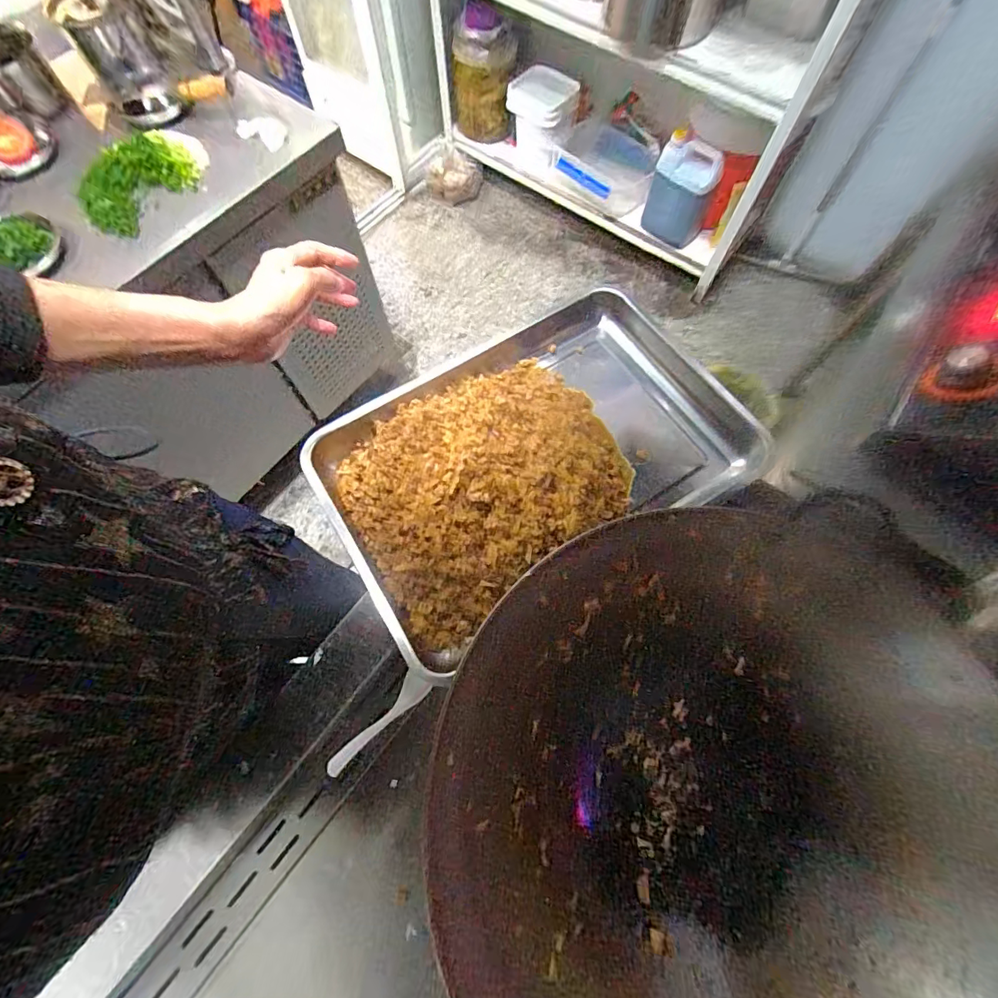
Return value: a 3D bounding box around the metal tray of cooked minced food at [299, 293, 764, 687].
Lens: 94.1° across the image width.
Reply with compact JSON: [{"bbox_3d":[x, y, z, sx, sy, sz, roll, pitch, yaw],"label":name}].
[{"bbox_3d":[0.046,-0.065,0.574,0.507,0.081,0.333,-32,72,-11],"label":"metal tray of cooked minced food"}]

